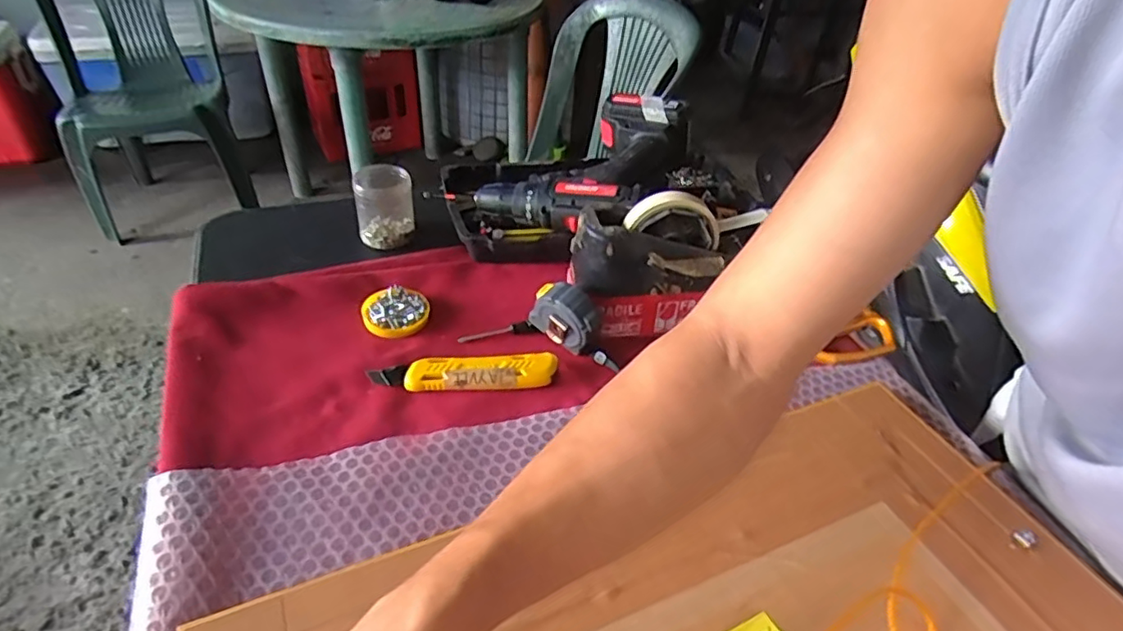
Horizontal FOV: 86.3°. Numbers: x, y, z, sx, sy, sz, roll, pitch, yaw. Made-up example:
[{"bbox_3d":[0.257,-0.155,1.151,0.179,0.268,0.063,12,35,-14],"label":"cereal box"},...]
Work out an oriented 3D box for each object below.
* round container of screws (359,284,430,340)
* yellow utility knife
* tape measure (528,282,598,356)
[{"bbox_3d":[-0.156,-0.005,0.564,0.060,0.013,0.060,3,38,-2],"label":"round container of screws"},{"bbox_3d":[-0.082,0.048,0.512,0.154,0.011,0.032,-2,39,-8],"label":"yellow utility knife"},{"bbox_3d":[0.001,0.003,0.541,0.027,0.059,0.064,-28,49,-35],"label":"tape measure"}]

